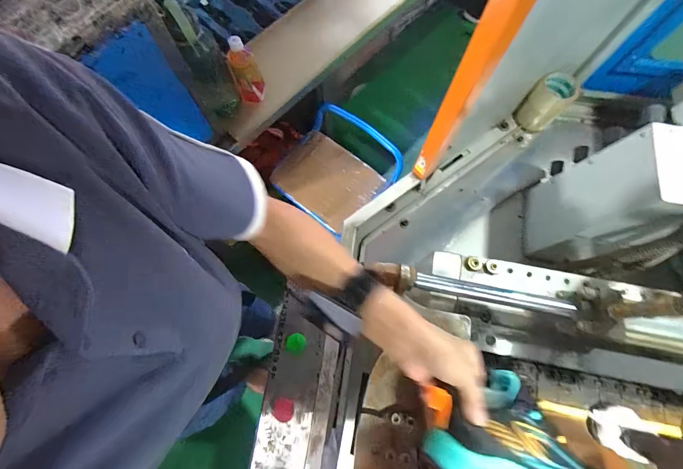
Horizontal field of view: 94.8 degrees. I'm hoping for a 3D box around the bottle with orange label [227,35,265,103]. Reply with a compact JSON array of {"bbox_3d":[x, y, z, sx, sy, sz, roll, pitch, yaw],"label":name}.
[{"bbox_3d":[-0.252,-0.425,0.833,0.069,0.169,0.065,0,73,1],"label":"bottle with orange label"}]

